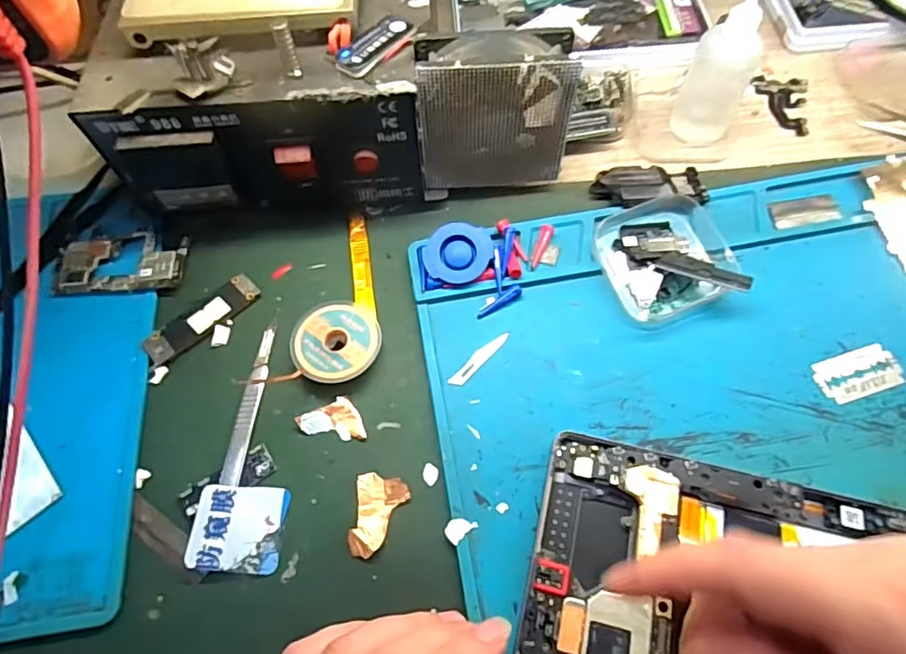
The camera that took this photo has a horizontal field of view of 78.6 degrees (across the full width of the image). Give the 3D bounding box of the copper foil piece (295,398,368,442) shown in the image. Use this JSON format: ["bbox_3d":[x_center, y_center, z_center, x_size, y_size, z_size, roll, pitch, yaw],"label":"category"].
[{"bbox_3d":[-0.060,0.045,0.275,0.033,0.005,0.021,0,64,2],"label":"copper foil piece"}]

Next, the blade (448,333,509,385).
[{"bbox_3d":[0.014,0.016,0.284,0.007,0.004,0.040,41,72,19],"label":"blade"}]

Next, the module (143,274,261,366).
[{"bbox_3d":[-0.136,-0.005,0.301,0.063,0.004,0.020,-40,69,-16],"label":"module"}]

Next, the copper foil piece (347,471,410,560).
[{"bbox_3d":[-0.034,0.086,0.253,0.023,0.005,0.036,3,64,4],"label":"copper foil piece"}]

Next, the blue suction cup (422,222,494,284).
[{"bbox_3d":[0.003,-0.040,0.304,0.035,0.009,0.035,0,80,1],"label":"blue suction cup"}]

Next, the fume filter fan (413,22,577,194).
[{"bbox_3d":[0.024,-0.115,0.300,0.084,0.081,0.033,-5,64,0],"label":"fume filter fan"}]

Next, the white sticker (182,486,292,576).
[{"bbox_3d":[-0.098,0.091,0.251,0.039,0.007,0.037,2,64,3],"label":"white sticker"}]

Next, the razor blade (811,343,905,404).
[{"bbox_3d":[0.199,0.023,0.272,0.041,0.004,0.023,-16,64,-5],"label":"razor blade"}]

